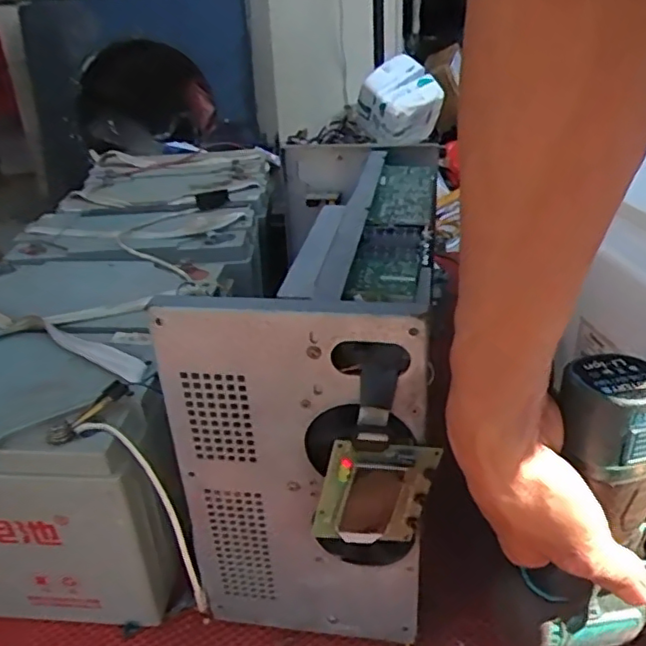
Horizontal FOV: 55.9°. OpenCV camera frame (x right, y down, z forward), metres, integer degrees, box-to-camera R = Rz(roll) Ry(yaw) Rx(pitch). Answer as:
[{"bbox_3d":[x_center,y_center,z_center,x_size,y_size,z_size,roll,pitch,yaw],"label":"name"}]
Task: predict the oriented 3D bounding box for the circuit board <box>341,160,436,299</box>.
[{"bbox_3d":[0.067,-0.096,0.542,0.052,0.019,0.324,3,28,10],"label":"circuit board"}]

